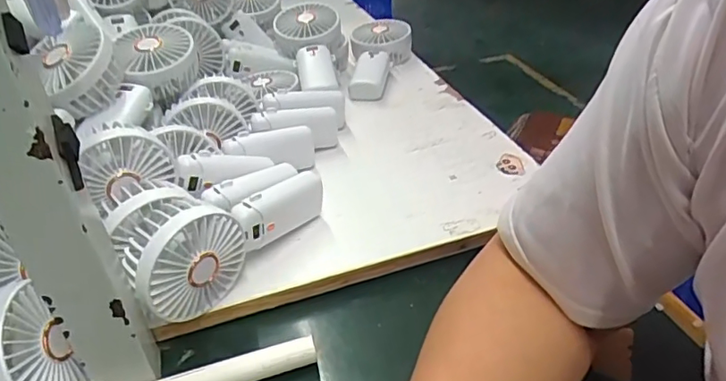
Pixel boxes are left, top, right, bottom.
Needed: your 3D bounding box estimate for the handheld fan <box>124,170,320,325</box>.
[{"bbox_3d":[-0.101,0.030,0.444,0.046,0.090,0.184,26,46,35],"label":"handheld fan"}]

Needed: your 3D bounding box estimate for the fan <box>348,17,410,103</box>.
[{"bbox_3d":[0.026,-0.182,0.761,0.086,0.050,0.174,-2,37,3],"label":"fan"}]

